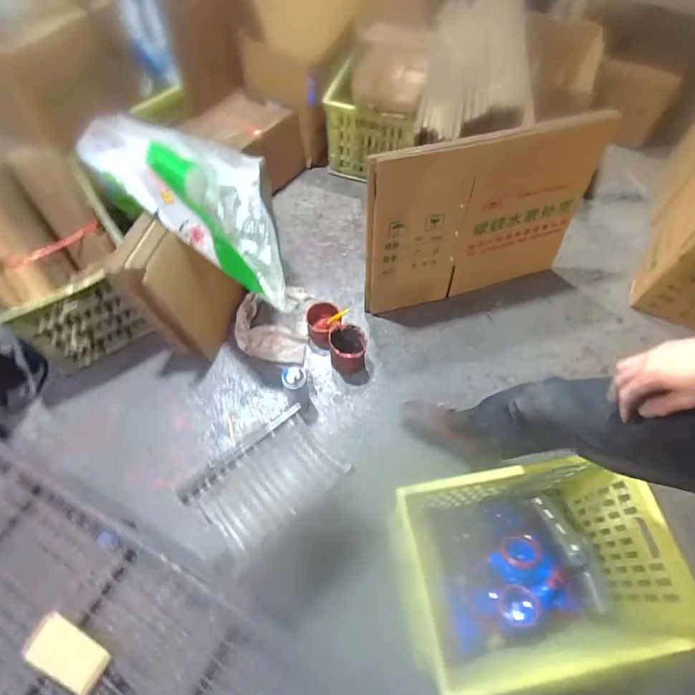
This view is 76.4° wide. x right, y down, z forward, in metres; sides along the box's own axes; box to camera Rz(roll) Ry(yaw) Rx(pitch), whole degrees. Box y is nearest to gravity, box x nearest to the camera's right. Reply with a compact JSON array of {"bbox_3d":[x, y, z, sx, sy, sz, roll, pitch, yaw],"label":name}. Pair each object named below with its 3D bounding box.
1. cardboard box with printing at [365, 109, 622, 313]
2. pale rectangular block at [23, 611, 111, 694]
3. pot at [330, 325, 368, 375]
[{"bbox_3d":[0.358,-0.340,1.218,0.613,0.532,0.048,-12,57,-7],"label":"cardboard box with printing"},{"bbox_3d":[-0.556,0.607,0.878,0.163,0.032,0.084,25,65,12],"label":"pale rectangular block"},{"bbox_3d":[-0.001,0.003,1.284,0.099,0.103,0.102,0,62,-1],"label":"pot"}]

